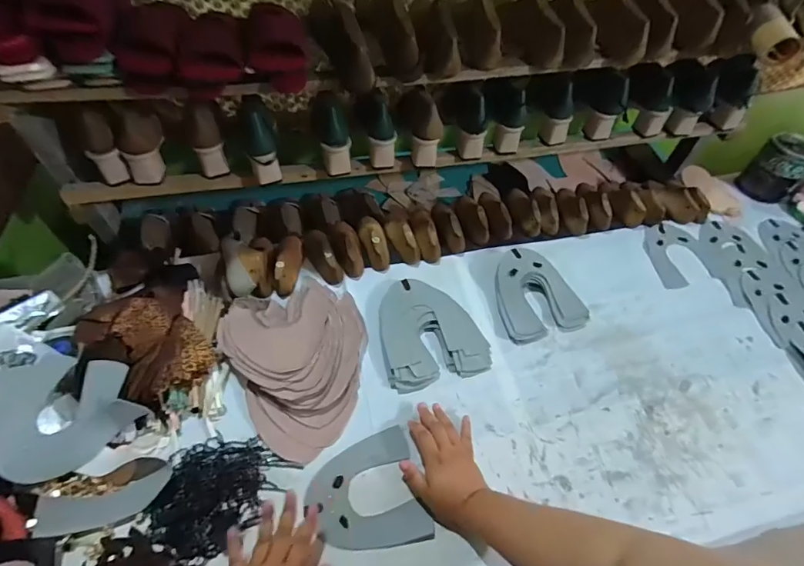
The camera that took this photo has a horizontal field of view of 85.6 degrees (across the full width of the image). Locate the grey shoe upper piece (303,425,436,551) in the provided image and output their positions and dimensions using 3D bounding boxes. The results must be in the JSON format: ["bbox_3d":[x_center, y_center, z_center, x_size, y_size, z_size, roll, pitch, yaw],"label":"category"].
[{"bbox_3d":[-0.052,0.303,0.623,0.154,0.009,0.152,-11,56,-15],"label":"grey shoe upper piece"}]

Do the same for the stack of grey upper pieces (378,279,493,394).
[{"bbox_3d":[0.048,0.081,0.770,0.179,0.026,0.194,-13,57,-12],"label":"stack of grey upper pieces"}]

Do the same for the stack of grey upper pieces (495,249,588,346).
[{"bbox_3d":[0.255,0.015,0.826,0.160,0.043,0.168,-13,57,-12],"label":"stack of grey upper pieces"}]

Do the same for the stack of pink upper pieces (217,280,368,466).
[{"bbox_3d":[-0.161,0.116,0.725,0.230,0.045,0.297,-26,61,-19],"label":"stack of pink upper pieces"}]

